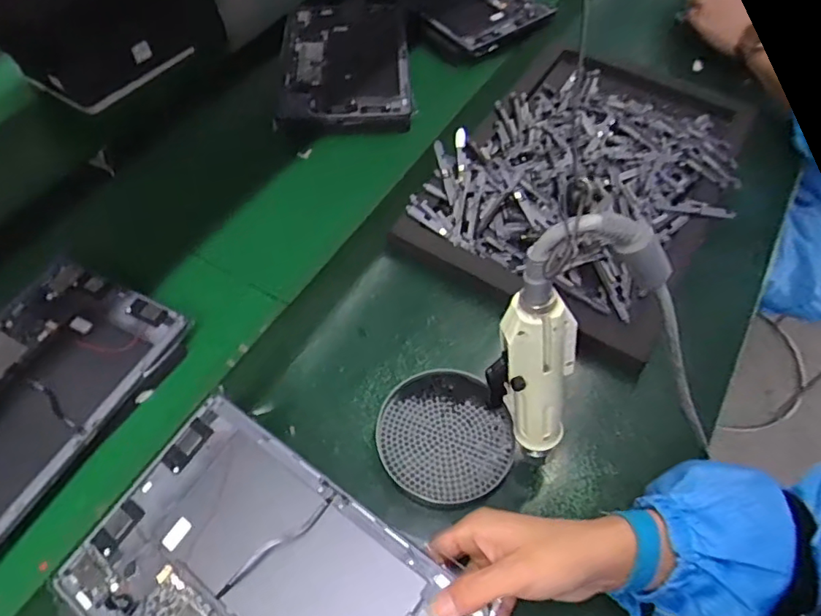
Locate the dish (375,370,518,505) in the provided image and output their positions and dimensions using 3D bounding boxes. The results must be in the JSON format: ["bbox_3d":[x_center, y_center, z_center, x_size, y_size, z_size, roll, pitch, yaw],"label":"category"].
[{"bbox_3d":[0.029,0.107,0.481,0.109,0.015,0.109,-1,55,1],"label":"dish"}]

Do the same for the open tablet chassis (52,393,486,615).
[{"bbox_3d":[-0.098,0.189,0.375,0.251,0.008,0.164,31,71,22],"label":"open tablet chassis"}]

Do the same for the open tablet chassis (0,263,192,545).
[{"bbox_3d":[-0.337,0.080,0.496,0.169,0.030,0.253,23,59,17],"label":"open tablet chassis"}]

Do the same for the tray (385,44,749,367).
[{"bbox_3d":[0.199,-0.158,0.634,0.285,0.051,0.400,28,60,20],"label":"tray"}]

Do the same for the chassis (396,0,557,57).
[{"bbox_3d":[0.086,-0.461,0.840,0.172,0.017,0.253,-32,61,-16],"label":"chassis"}]

